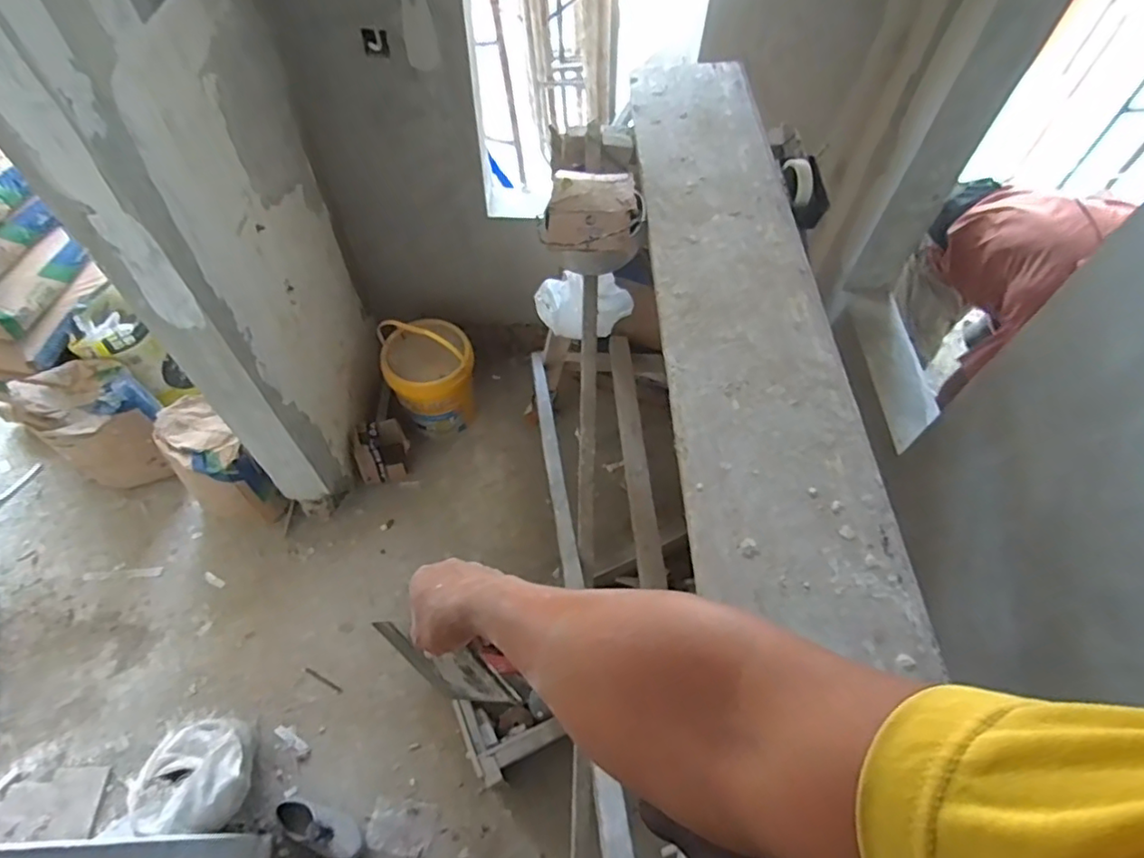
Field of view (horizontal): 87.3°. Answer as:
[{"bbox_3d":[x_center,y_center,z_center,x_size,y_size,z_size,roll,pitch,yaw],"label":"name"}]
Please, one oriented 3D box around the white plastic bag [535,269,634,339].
[{"bbox_3d":[0.027,-0.279,1.367,0.219,0.153,0.104,3,57,0],"label":"white plastic bag"}]

